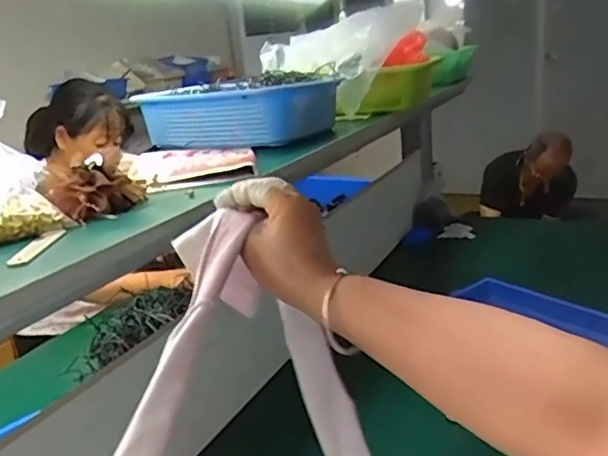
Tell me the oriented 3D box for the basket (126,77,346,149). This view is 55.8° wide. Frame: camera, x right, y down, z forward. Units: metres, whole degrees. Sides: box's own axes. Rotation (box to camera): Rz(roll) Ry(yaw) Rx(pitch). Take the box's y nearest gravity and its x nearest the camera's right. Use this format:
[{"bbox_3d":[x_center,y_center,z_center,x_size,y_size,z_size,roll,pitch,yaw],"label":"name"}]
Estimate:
[{"bbox_3d":[-0.102,-0.198,0.973,0.304,0.089,0.215,4,21,30],"label":"basket"}]

